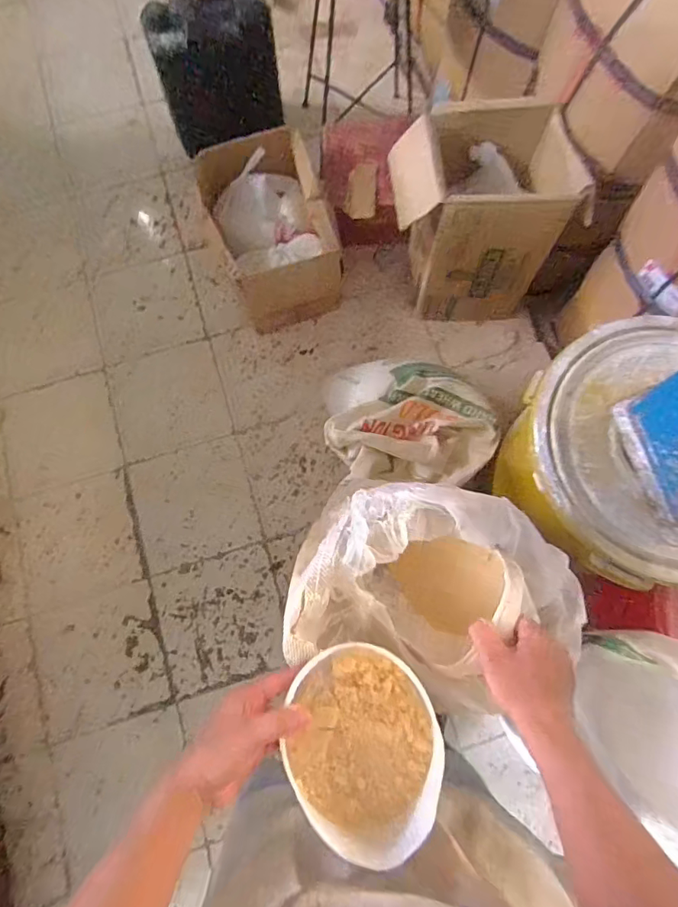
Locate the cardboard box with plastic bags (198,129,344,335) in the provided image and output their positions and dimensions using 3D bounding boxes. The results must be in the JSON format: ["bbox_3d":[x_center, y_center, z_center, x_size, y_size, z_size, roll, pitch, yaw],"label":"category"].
[{"bbox_3d":[-0.187,-0.603,1.408,0.317,0.242,0.436,-21,76,-6],"label":"cardboard box with plastic bags"}]

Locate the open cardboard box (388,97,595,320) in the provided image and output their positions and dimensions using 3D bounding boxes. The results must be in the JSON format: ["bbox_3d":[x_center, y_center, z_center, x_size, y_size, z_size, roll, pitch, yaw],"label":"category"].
[{"bbox_3d":[0.323,-0.591,1.270,0.396,0.433,0.296,4,75,1],"label":"open cardboard box"}]

